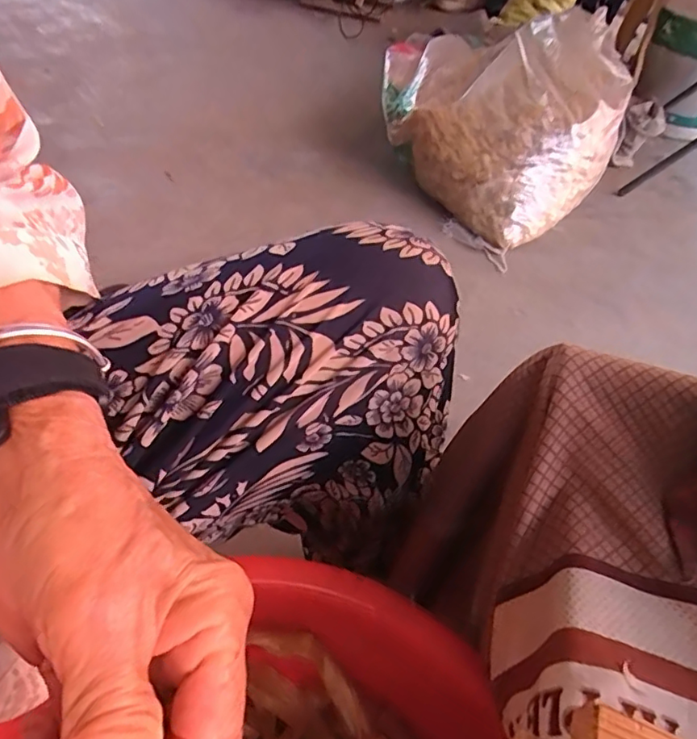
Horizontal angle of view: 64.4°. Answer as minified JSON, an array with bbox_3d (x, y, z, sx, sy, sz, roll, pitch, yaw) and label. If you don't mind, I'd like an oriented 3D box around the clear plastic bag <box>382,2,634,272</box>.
[{"bbox_3d":[0.339,-0.517,1.139,0.473,0.258,0.539,-16,51,-20],"label":"clear plastic bag"}]

